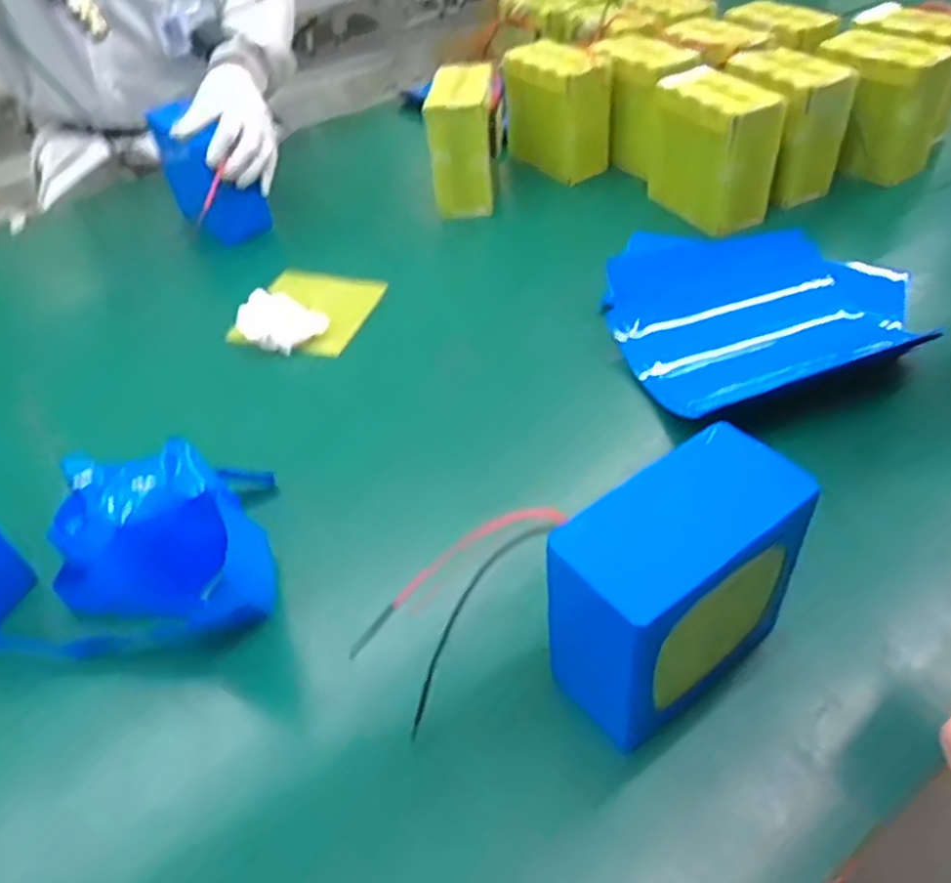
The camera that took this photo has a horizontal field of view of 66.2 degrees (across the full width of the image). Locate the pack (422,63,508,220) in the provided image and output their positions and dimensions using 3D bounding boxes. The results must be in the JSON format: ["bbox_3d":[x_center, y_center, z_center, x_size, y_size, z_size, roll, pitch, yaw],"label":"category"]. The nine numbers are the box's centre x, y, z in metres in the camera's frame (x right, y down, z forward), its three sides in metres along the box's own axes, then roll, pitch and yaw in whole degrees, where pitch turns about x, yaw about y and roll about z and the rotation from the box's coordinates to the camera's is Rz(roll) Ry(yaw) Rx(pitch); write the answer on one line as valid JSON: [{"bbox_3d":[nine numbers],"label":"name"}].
[{"bbox_3d":[-0.007,-0.392,0.950,0.087,0.141,0.138,4,44,10],"label":"pack"}]

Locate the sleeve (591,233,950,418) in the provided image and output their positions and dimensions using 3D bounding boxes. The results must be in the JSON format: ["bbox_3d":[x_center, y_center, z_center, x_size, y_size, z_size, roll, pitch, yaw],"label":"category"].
[{"bbox_3d":[0.284,-0.141,0.721,0.304,0.049,0.238,-16,44,-12],"label":"sleeve"}]

